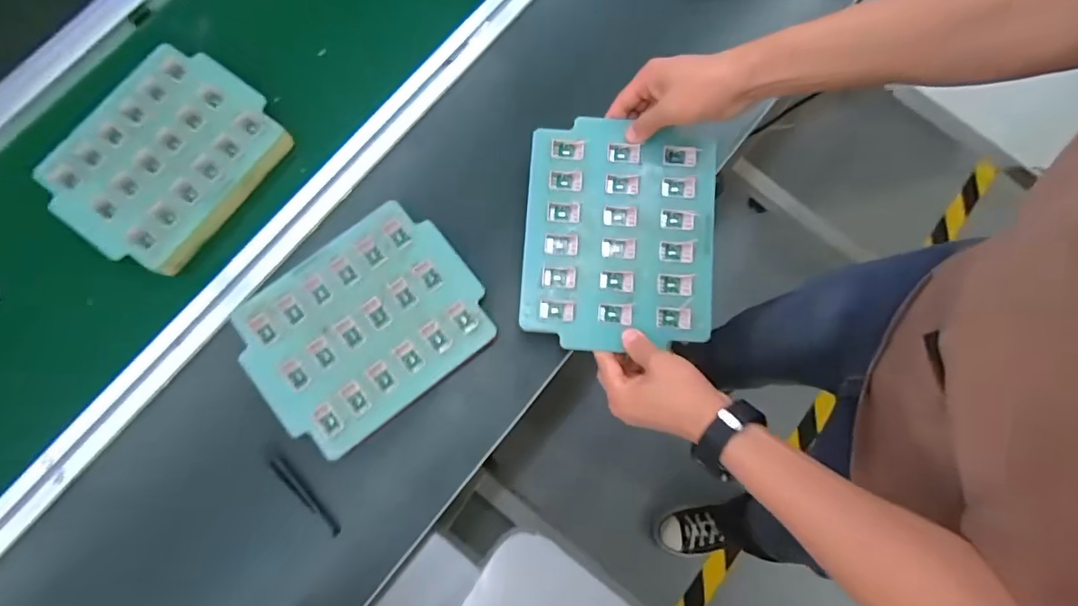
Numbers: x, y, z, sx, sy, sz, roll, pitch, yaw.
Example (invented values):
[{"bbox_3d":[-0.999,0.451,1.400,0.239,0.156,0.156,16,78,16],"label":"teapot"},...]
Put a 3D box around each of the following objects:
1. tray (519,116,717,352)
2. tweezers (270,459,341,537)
[{"bbox_3d":[0.077,-0.067,0.509,0.176,0.009,0.215,4,82,3],"label":"tray"},{"bbox_3d":[-0.230,0.191,0.523,0.097,0.017,0.013,43,82,10],"label":"tweezers"}]

